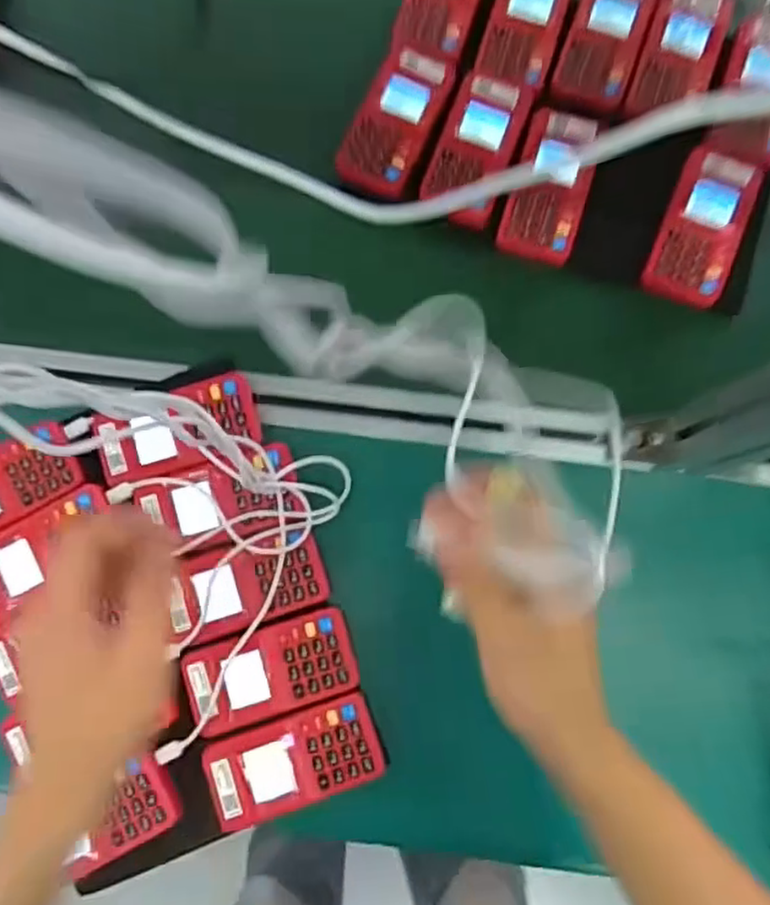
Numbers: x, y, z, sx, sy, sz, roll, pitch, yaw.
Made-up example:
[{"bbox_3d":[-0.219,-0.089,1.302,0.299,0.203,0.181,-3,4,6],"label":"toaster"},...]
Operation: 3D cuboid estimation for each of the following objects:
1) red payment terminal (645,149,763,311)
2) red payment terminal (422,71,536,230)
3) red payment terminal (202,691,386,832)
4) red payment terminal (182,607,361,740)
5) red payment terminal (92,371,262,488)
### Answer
[{"bbox_3d":[0.254,-0.180,0.534,0.061,0.021,0.124,20,83,5],"label":"red payment terminal"},{"bbox_3d":[0.078,-0.250,0.552,0.061,0.019,0.122,23,84,5],"label":"red payment terminal"},{"bbox_3d":[-0.065,0.224,0.489,0.120,0.017,0.062,-19,82,0],"label":"red payment terminal"},{"bbox_3d":[-0.085,0.163,0.501,0.122,0.018,0.063,-17,82,0],"label":"red payment terminal"},{"bbox_3d":[-0.160,-0.018,0.522,0.123,0.029,0.055,-21,82,-1],"label":"red payment terminal"}]

